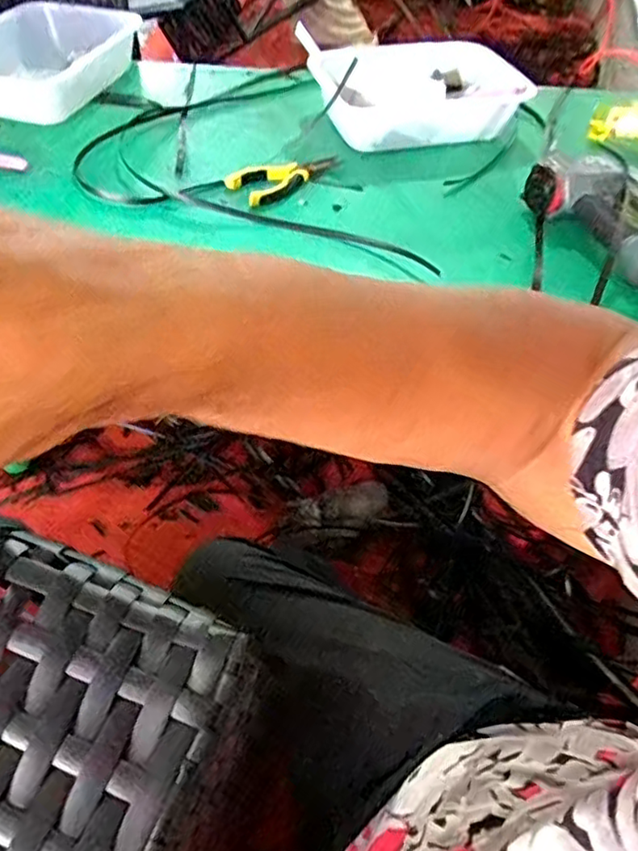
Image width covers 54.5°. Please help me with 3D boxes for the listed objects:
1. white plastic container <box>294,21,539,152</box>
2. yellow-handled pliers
[{"bbox_3d":[0.133,-0.482,0.869,0.317,0.105,0.195,-6,51,-11],"label":"white plastic container"},{"bbox_3d":[-0.039,-0.324,0.790,0.156,0.018,0.076,-32,60,-28],"label":"yellow-handled pliers"}]

